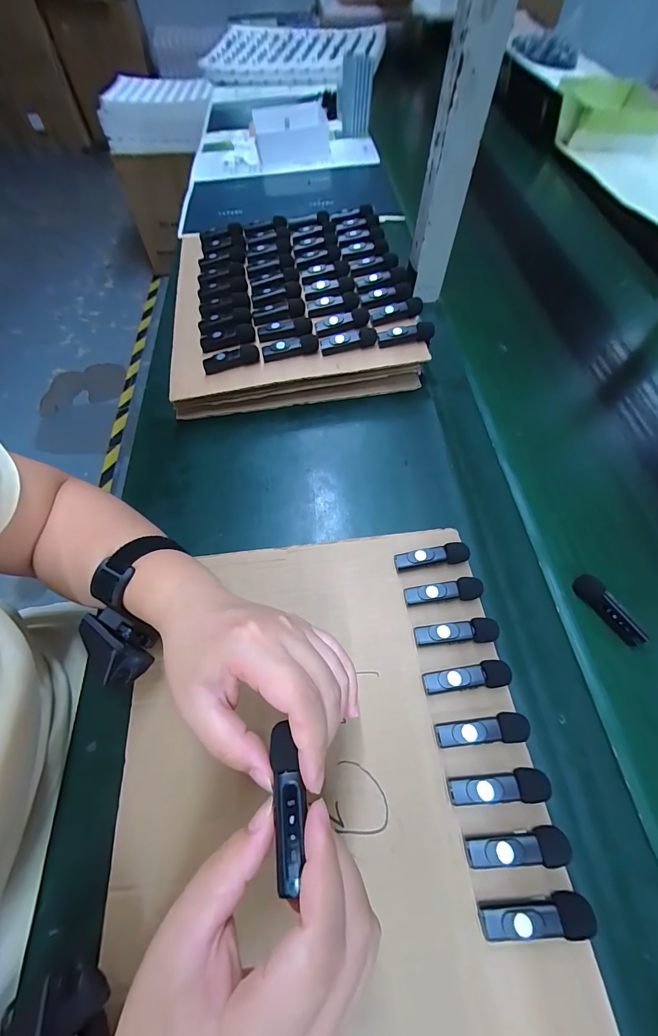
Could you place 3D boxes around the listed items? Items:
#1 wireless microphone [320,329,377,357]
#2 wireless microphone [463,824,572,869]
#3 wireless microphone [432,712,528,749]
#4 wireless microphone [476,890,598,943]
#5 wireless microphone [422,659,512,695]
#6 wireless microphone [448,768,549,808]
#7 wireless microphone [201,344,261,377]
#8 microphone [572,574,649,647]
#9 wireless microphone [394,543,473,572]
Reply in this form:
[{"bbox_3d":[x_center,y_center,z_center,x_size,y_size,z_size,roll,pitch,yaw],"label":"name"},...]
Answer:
[{"bbox_3d":[0.022,-0.203,0.410,0.062,0.014,0.017,-12,61,-5],"label":"wireless microphone"},{"bbox_3d":[0.120,0.210,0.229,0.061,0.012,0.018,-5,60,0],"label":"wireless microphone"},{"bbox_3d":[0.110,0.156,0.262,0.064,0.018,0.018,-7,60,-2],"label":"wireless microphone"},{"bbox_3d":[0.123,0.237,0.215,0.063,0.016,0.019,-3,60,1],"label":"wireless microphone"},{"bbox_3d":[0.106,0.124,0.278,0.065,0.017,0.018,-8,60,-2],"label":"wireless microphone"},{"bbox_3d":[0.115,0.183,0.243,0.065,0.012,0.019,-6,60,-1],"label":"wireless microphone"},{"bbox_3d":[-0.112,-0.182,0.411,0.064,0.015,0.017,-18,61,-8],"label":"wireless microphone"},{"bbox_3d":[0.240,0.079,0.310,0.016,0.019,0.064,-27,63,-13],"label":"microphone"},{"bbox_3d":[0.093,0.037,0.326,0.065,0.017,0.017,-8,60,-2],"label":"wireless microphone"}]

